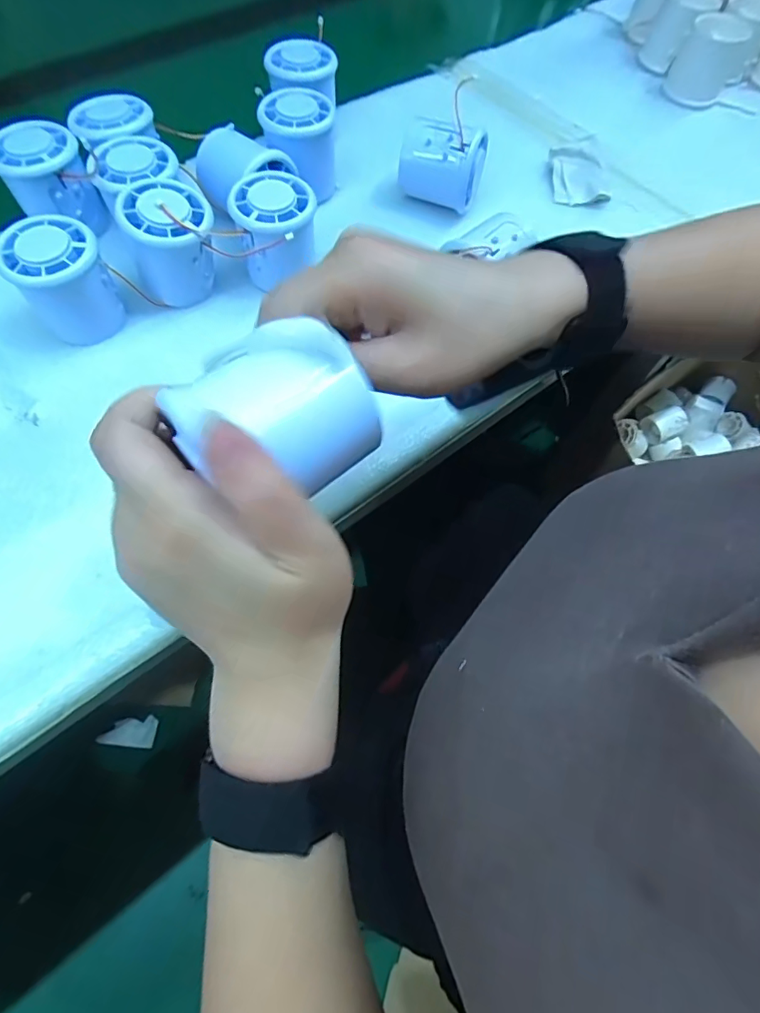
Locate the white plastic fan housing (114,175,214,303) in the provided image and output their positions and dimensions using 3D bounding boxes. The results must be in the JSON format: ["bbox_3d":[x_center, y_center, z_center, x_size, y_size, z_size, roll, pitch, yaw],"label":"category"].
[{"bbox_3d":[-0.136,-0.175,0.325,0.052,0.060,0.057,1,66,-3],"label":"white plastic fan housing"}]

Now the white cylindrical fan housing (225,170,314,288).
[{"bbox_3d":[-0.071,-0.189,0.337,0.049,0.051,0.051,1,66,-3],"label":"white cylindrical fan housing"}]

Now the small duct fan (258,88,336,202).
[{"bbox_3d":[-0.062,-0.276,0.375,0.053,0.052,0.051,1,66,-3],"label":"small duct fan"}]

